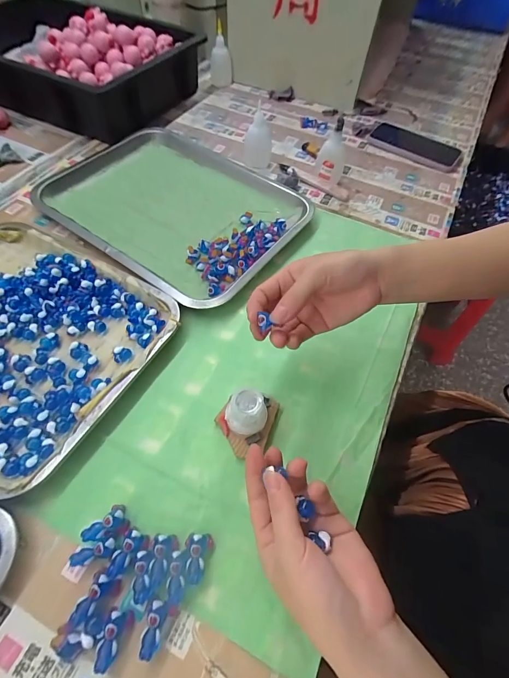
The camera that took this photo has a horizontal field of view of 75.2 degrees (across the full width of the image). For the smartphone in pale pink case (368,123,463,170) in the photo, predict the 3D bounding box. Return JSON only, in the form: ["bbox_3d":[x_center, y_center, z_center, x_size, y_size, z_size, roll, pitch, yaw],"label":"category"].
[{"bbox_3d":[0.291,-0.354,0.606,0.158,0.010,0.090,32,61,17],"label":"smartphone in pale pink case"}]

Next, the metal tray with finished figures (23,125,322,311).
[{"bbox_3d":[-0.124,-0.211,0.492,0.384,0.021,0.281,33,61,18],"label":"metal tray with finished figures"}]

